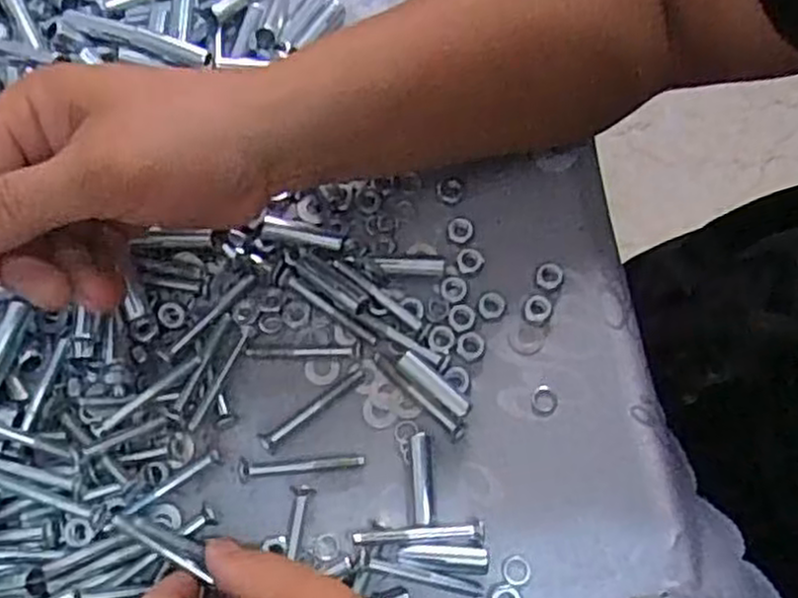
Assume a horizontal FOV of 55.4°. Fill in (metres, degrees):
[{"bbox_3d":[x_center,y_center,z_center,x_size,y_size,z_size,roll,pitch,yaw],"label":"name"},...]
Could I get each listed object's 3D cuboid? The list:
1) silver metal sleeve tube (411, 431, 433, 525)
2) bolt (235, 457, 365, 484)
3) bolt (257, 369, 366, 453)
[{"bbox_3d":[0.011,0.079,0.336,0.009,0.011,0.038,-5,72,-1],"label":"silver metal sleeve tube"},{"bbox_3d":[-0.044,0.074,0.342,0.056,0.006,0.009,-6,72,-1],"label":"bolt"},{"bbox_3d":[-0.040,0.050,0.351,0.056,0.006,0.009,-38,76,-11],"label":"bolt"}]

